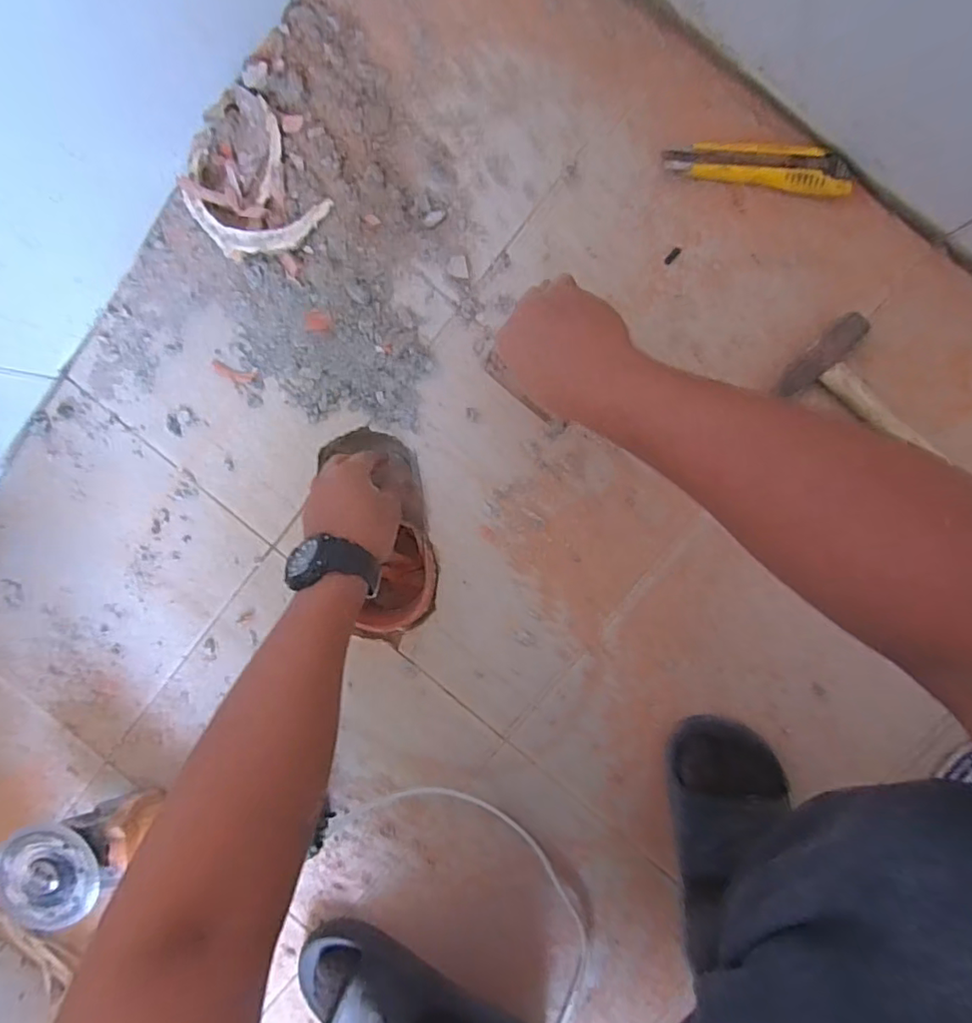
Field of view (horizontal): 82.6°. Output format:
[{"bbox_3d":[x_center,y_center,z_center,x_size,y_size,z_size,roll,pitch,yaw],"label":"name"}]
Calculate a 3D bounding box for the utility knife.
[{"bbox_3d":[0.235,-0.296,0.477,0.155,0.025,0.028,7,95,4],"label":"utility knife"}]

